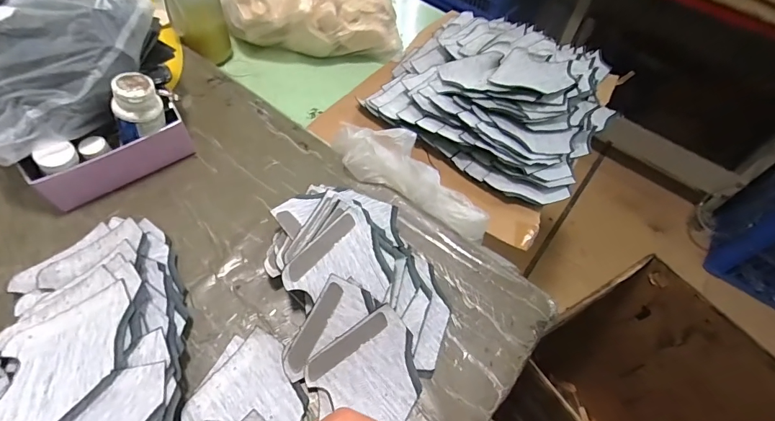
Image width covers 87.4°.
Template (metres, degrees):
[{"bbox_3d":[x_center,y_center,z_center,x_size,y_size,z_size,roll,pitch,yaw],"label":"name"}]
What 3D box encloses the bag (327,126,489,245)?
[{"bbox_3d":[0.032,-0.055,0.521,0.235,0.041,0.087,29,59,13],"label":"bag"}]

